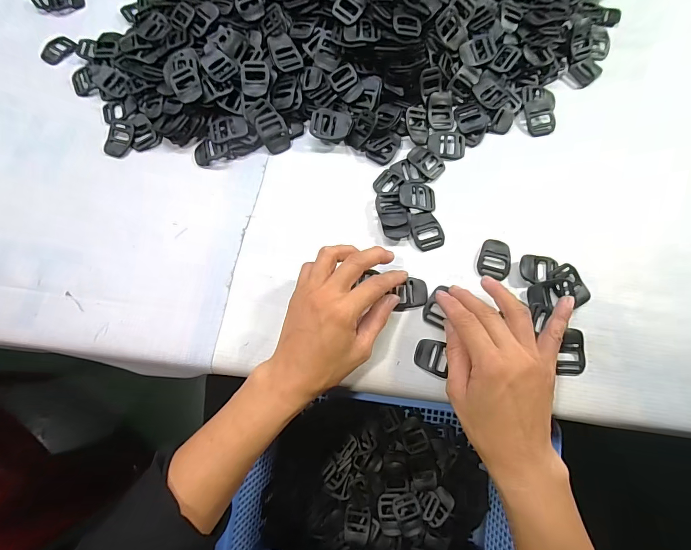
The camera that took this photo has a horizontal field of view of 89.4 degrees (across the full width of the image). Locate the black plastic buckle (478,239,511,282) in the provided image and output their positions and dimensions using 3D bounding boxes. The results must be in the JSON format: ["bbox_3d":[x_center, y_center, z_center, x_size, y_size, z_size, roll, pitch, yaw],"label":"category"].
[{"bbox_3d":[0.141,-0.016,0.327,0.029,0.004,0.037,12,73,5],"label":"black plastic buckle"}]

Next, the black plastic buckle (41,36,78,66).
[{"bbox_3d":[-0.336,-0.262,0.408,0.035,0.004,0.038,39,77,12],"label":"black plastic buckle"}]

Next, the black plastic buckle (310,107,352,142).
[{"bbox_3d":[-0.015,-0.155,0.361,0.041,0.007,0.030,9,90,-5],"label":"black plastic buckle"}]

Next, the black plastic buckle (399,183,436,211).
[{"bbox_3d":[0.071,-0.078,0.345,0.037,0.004,0.028,6,73,-13],"label":"black plastic buckle"}]

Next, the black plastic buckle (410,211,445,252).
[{"bbox_3d":[0.079,-0.043,0.338,0.030,0.004,0.039,-12,72,-3],"label":"black plastic buckle"}]

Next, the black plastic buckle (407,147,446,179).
[{"bbox_3d":[0.084,-0.117,0.359,0.027,0.004,0.038,-43,77,-12],"label":"black plastic buckle"}]

